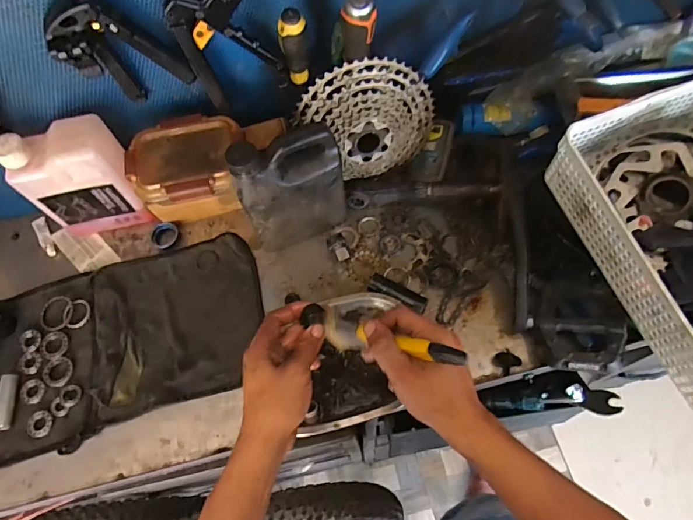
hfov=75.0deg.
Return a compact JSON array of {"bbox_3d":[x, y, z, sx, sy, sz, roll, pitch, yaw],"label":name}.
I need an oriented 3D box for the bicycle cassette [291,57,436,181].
[{"bbox_3d":[0.031,-0.183,0.597,0.171,0.163,0.042,-18,42,-7],"label":"bicycle cassette"}]

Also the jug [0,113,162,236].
[{"bbox_3d":[-0.346,-0.105,0.605,0.131,0.172,0.063,-11,64,-2],"label":"jug"}]

